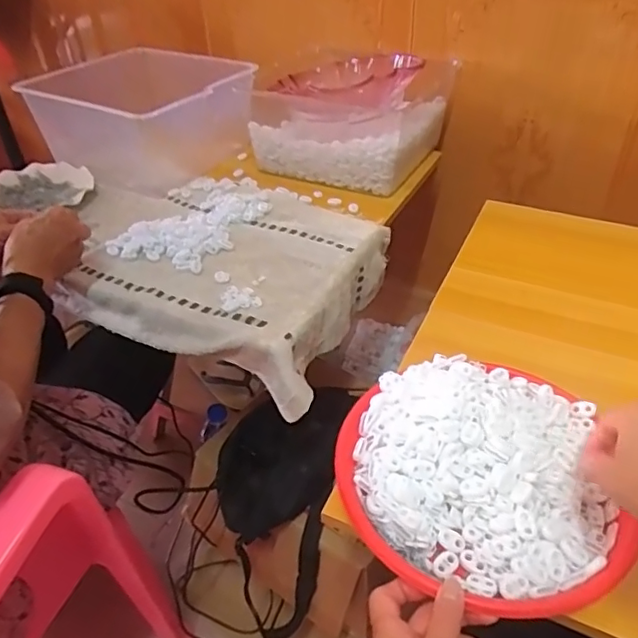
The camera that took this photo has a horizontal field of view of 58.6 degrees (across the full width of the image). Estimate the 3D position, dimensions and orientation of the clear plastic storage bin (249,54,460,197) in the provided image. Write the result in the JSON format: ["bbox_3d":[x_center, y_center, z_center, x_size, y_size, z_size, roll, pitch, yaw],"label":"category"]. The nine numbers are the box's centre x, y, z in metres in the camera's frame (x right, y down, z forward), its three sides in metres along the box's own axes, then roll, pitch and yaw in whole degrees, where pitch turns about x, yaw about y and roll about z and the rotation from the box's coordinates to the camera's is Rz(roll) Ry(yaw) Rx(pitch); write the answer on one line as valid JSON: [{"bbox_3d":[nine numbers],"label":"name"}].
[{"bbox_3d":[0.052,-0.334,0.924,0.266,0.128,0.246,15,43,21],"label":"clear plastic storage bin"}]

